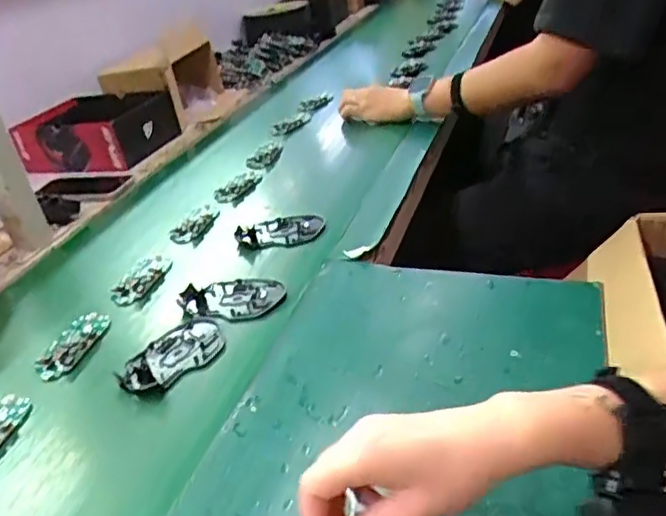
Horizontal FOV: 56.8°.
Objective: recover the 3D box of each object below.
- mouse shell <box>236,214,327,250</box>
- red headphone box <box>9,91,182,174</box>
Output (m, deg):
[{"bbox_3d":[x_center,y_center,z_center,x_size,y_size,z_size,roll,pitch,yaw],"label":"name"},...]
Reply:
[{"bbox_3d":[-0.069,-0.033,0.805,0.111,0.015,0.069,-4,31,5],"label":"mouse shell"},{"bbox_3d":[-0.452,-0.242,1.169,0.245,0.082,0.218,7,34,25],"label":"red headphone box"}]

